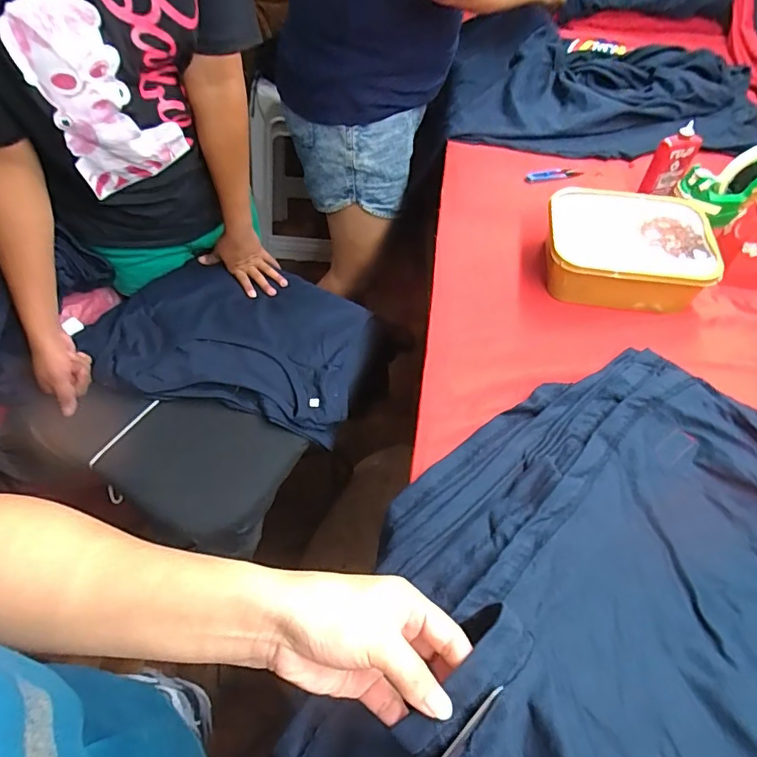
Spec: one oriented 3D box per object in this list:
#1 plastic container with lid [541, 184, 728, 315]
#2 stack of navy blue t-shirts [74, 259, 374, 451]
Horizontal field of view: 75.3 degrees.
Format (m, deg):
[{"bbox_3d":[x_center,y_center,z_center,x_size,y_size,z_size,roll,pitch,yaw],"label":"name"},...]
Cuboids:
[{"bbox_3d":[0.326,-0.173,0.656,0.206,0.075,0.184,12,53,9],"label":"plastic container with lid"},{"bbox_3d":[-0.233,-0.076,0.822,0.447,0.075,0.311,13,52,2],"label":"stack of navy blue t-shirts"}]

